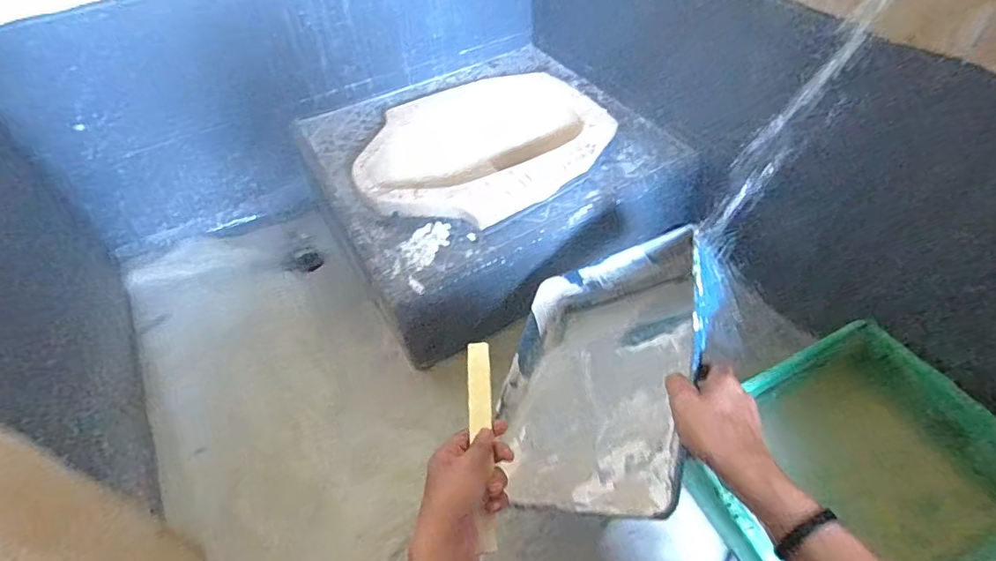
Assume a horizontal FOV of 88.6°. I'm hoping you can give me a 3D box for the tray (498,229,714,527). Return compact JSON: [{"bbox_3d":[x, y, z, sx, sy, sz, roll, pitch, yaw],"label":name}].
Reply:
[{"bbox_3d":[0.129,0.104,0.638,0.266,0.076,0.353,-19,29,42],"label":"tray"}]

